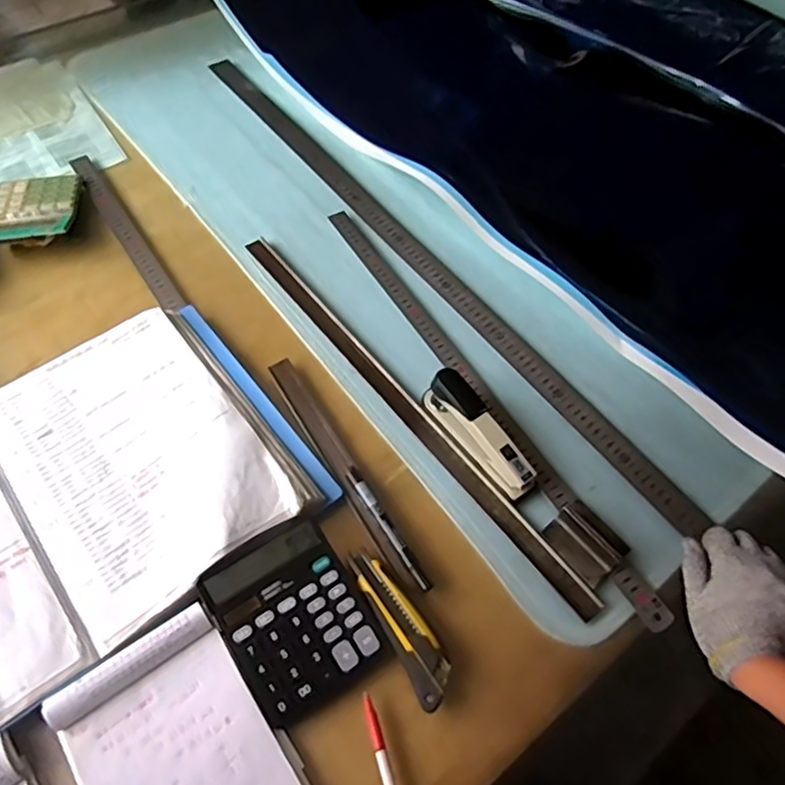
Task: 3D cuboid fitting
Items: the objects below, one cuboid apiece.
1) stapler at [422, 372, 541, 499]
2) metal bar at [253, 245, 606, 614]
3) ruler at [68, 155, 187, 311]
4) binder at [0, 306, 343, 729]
[{"bbox_3d":[0.089,0.041,0.626,0.029,0.066,0.144,-32,64,-21],"label":"stapler"},{"bbox_3d":[0.008,0.008,0.677,0.030,0.015,0.571,-33,65,-22],"label":"metal bar"},{"bbox_3d":[-0.353,-0.216,0.800,0.029,0.007,0.319,-26,63,-25],"label":"ruler"},{"bbox_3d":[-0.338,0.116,0.571,0.492,0.037,0.318,-32,65,-21],"label":"binder"}]

